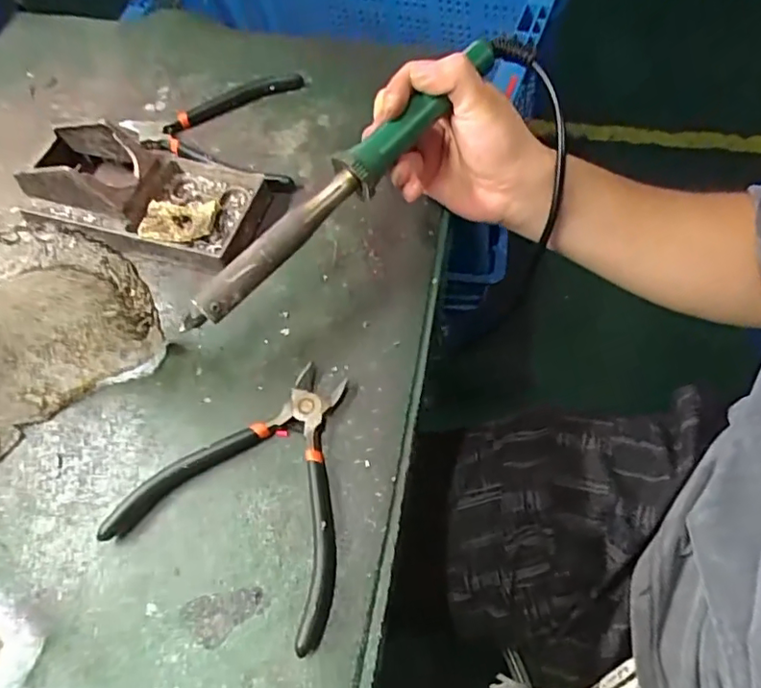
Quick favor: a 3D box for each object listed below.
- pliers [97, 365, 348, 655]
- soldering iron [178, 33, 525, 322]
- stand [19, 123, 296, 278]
[{"bbox_3d":[-0.060,0.074,0.323,0.127,0.010,0.135,25,66,15],"label":"pliers"},{"bbox_3d":[-0.008,-0.107,0.352,0.278,0.023,0.022,-44,67,-11],"label":"soldering iron"},{"bbox_3d":[-0.167,-0.115,0.404,0.175,0.048,0.091,16,64,12],"label":"stand"}]

